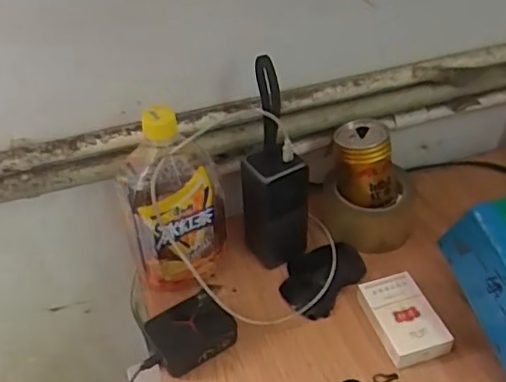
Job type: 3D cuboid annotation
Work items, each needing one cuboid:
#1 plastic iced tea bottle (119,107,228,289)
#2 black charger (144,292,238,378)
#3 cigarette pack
[{"bbox_3d":[-0.077,0.004,0.576,0.090,0.182,0.098,-8,42,-5],"label":"plastic iced tea bottle"},{"bbox_3d":[-0.057,0.135,0.563,0.076,0.031,0.056,-27,47,-24],"label":"black charger"},{"bbox_3d":[0.144,0.123,0.571,0.058,0.023,0.087,-16,43,-14],"label":"cigarette pack"}]

